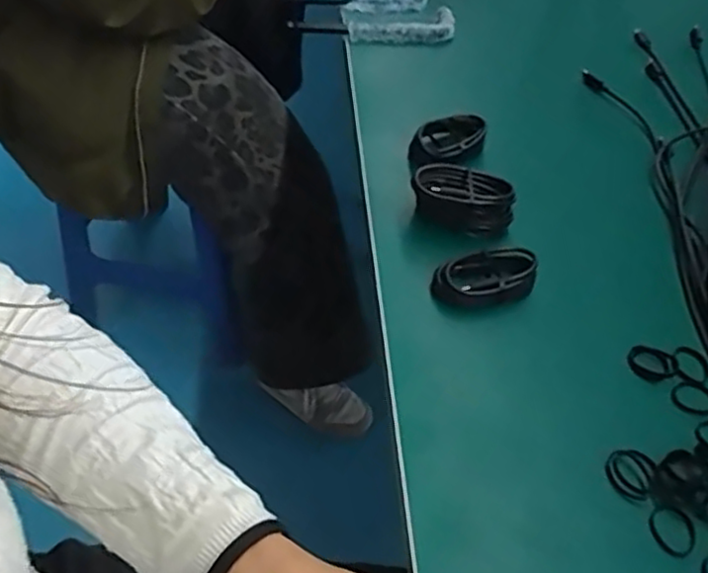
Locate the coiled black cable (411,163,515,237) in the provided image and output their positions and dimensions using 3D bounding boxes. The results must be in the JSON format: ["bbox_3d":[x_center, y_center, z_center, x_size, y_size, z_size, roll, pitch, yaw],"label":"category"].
[{"bbox_3d":[0.084,-0.066,0.528,0.076,0.041,0.034,17,50,9],"label":"coiled black cable"}]

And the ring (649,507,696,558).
[{"bbox_3d":[0.178,0.136,0.383,0.025,0.004,0.026,3,49,-3],"label":"ring"}]

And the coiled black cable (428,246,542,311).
[{"bbox_3d":[0.093,-0.006,0.488,0.074,0.022,0.041,-5,50,-10],"label":"coiled black cable"}]

